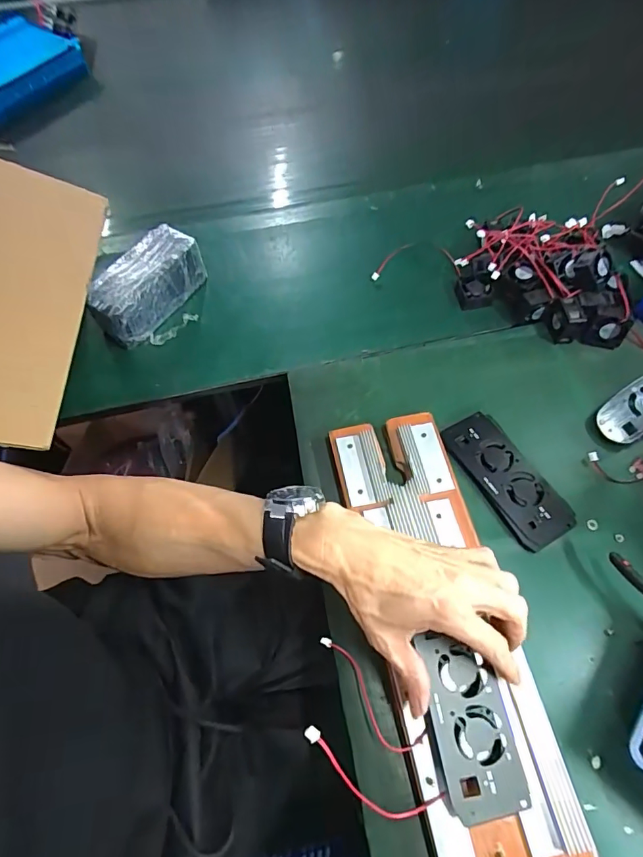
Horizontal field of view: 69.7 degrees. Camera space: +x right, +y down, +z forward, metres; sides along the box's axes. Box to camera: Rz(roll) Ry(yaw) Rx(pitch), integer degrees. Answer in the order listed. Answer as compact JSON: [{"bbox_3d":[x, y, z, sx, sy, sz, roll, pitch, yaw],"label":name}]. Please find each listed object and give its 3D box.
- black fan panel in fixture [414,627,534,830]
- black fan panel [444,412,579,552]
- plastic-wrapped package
[{"bbox_3d":[0.111,0.223,0.352,0.058,0.019,0.115,-9,63,-3],"label":"black fan panel in fixture"},{"bbox_3d":[0.188,0.051,0.475,0.062,0.016,0.146,-28,65,-12],"label":"black fan panel"},{"bbox_3d":[-0.213,-0.169,0.572,0.062,0.082,0.149,30,68,16],"label":"plastic-wrapped package"}]

